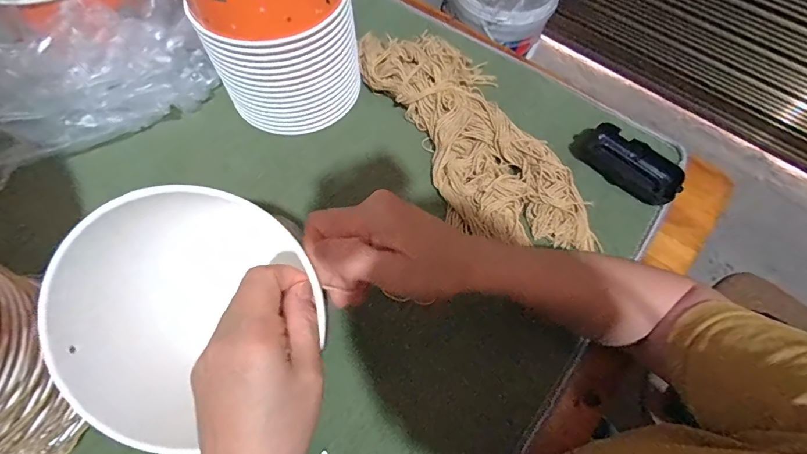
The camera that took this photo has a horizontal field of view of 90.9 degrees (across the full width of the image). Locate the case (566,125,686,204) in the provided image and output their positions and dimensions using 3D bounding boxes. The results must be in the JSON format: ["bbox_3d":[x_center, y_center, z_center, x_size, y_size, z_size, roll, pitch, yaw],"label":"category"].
[{"bbox_3d":[0.257,-0.075,0.460,0.053,0.027,0.119,-41,71,-20],"label":"case"}]

